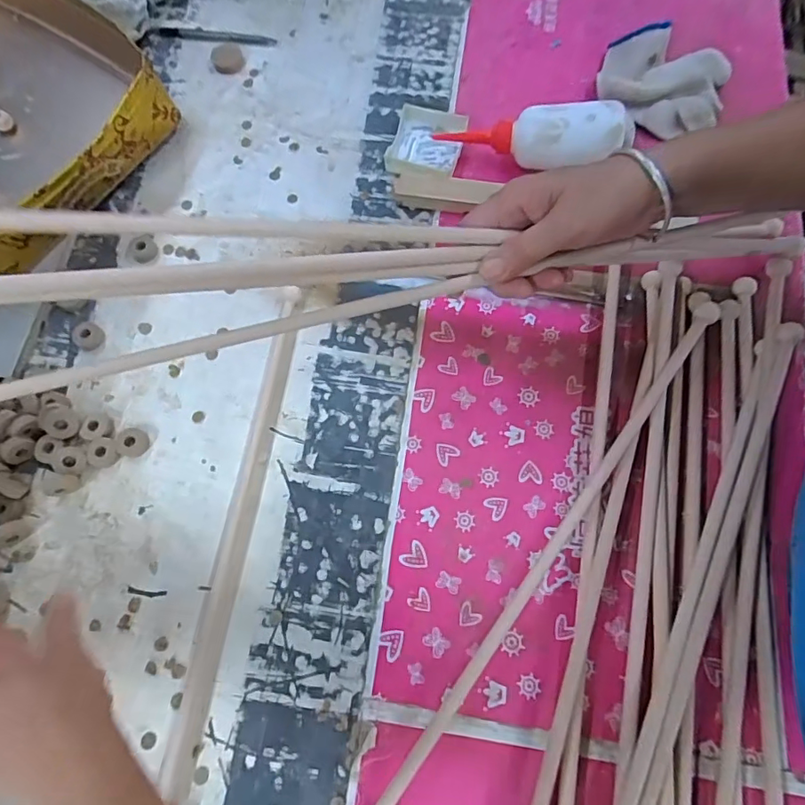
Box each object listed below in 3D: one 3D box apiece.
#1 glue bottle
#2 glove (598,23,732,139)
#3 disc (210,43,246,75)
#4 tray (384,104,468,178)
[{"bbox_3d":[0.127,-0.265,0.507,0.185,0.058,0.046,7,71,21],"label":"glue bottle"},{"bbox_3d":[0.277,-0.343,0.532,0.128,0.032,0.107,18,73,6],"label":"glove"},{"bbox_3d":[-0.201,-0.397,0.578,0.036,0.008,0.045,2,72,0],"label":"disc"},{"bbox_3d":[0.024,-0.268,0.526,0.072,0.019,0.086,14,72,4],"label":"tray"}]

